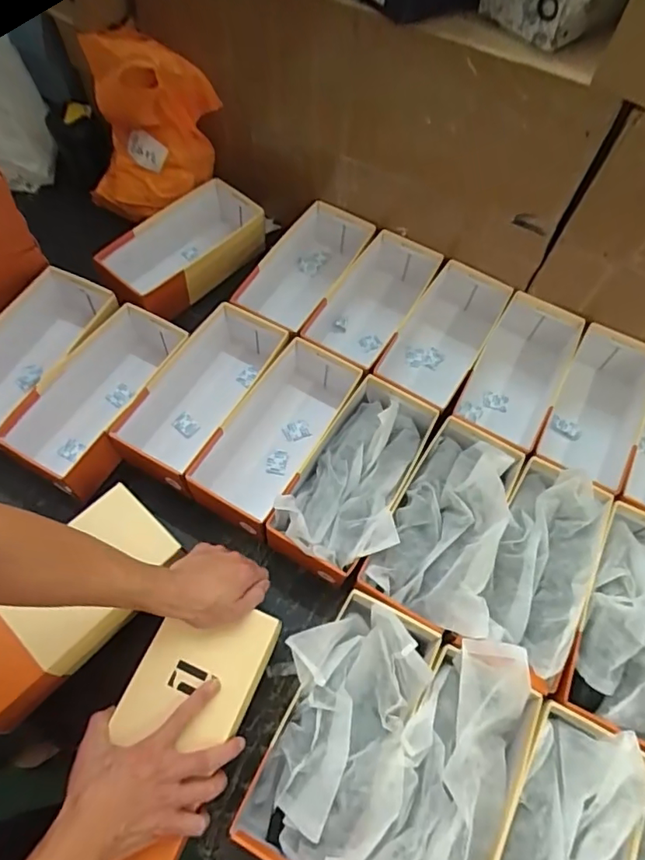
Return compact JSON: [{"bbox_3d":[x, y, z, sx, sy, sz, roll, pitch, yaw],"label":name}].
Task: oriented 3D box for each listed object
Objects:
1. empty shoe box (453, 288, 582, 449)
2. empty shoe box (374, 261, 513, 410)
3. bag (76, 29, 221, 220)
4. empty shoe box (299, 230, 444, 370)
[{"bbox_3d":[0.307,-0.076,0.863,0.135,0.101,0.285,30,65,11],"label":"empty shoe box"},{"bbox_3d":[0.188,-0.133,0.904,0.141,0.135,0.281,29,65,11],"label":"empty shoe box"},{"bbox_3d":[-0.302,-0.506,0.918,0.221,0.264,0.142,21,64,7],"label":"bag"},{"bbox_3d":[0.080,-0.205,0.919,0.140,0.105,0.288,28,65,10],"label":"empty shoe box"}]

